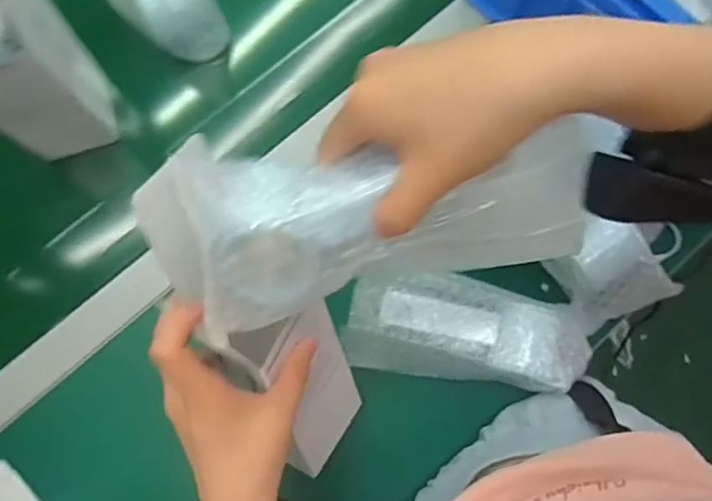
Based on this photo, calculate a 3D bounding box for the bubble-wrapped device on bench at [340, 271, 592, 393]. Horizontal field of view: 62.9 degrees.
[{"bbox_3d":[0.092,0.066,0.493,0.192,0.062,0.082,7,79,0],"label":"bubble-wrapped device on bench"}]

